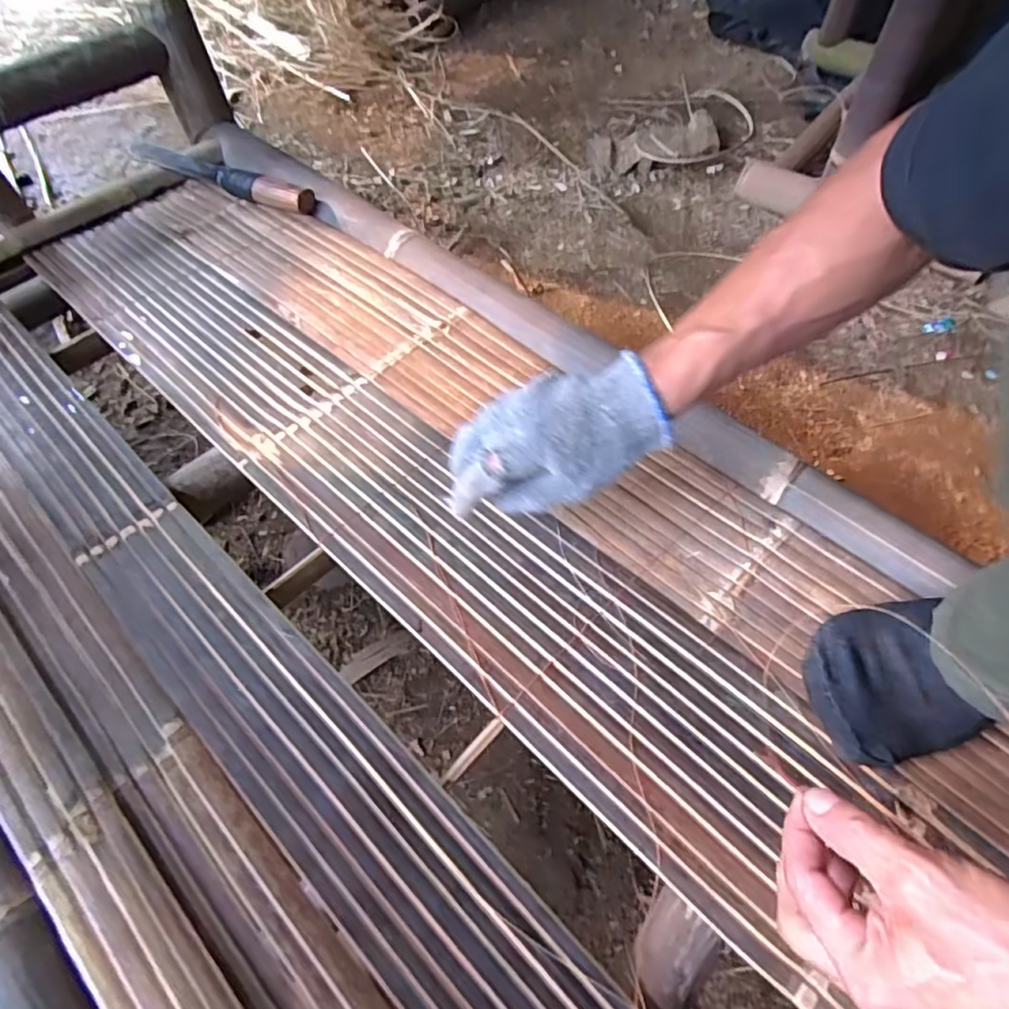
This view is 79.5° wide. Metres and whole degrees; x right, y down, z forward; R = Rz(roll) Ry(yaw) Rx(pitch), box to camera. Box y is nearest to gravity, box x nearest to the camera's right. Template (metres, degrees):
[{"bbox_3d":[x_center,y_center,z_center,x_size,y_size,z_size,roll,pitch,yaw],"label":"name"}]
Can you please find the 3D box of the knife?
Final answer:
[{"bbox_3d":[-0.397,-0.452,0.830,0.341,0.032,0.038,25,60,17],"label":"knife"}]

